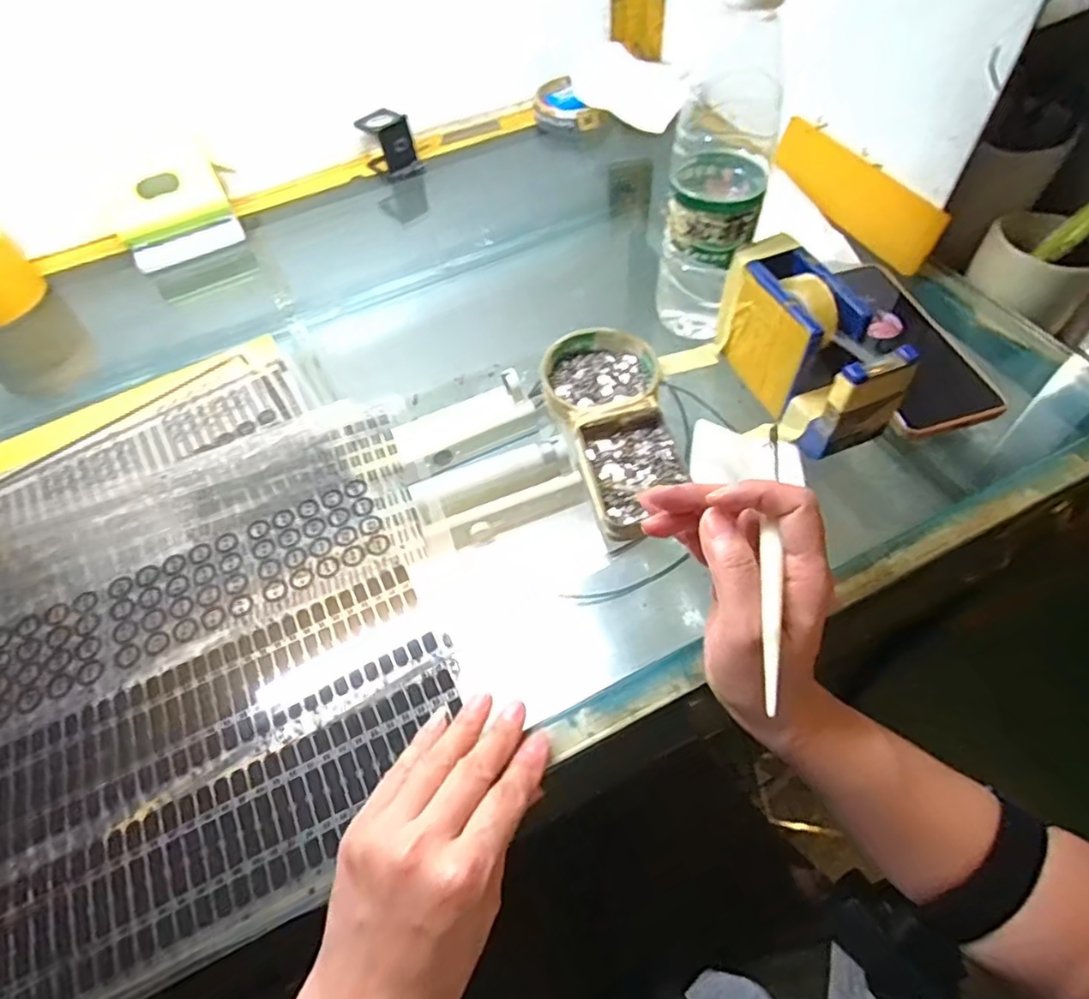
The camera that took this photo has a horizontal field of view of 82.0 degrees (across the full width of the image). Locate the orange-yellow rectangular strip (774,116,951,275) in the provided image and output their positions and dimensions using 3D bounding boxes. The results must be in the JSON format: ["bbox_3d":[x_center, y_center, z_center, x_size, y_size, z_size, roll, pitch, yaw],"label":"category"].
[{"bbox_3d":[0.263,-0.266,0.539,0.009,0.051,0.186,-11,53,-23],"label":"orange-yellow rectangular strip"}]

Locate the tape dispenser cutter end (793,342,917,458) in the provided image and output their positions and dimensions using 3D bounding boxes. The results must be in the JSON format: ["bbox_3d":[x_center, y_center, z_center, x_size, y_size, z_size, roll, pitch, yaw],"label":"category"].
[{"bbox_3d":[0.192,-0.056,0.384,0.047,0.078,0.020,-16,56,-6],"label":"tape dispenser cutter end"}]

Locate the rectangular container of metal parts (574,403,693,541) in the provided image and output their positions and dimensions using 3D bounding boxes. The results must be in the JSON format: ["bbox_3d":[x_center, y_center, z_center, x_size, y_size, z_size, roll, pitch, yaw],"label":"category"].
[{"bbox_3d":[0.059,-0.019,0.402,0.063,0.016,0.091,-11,55,-3],"label":"rectangular container of metal parts"}]

